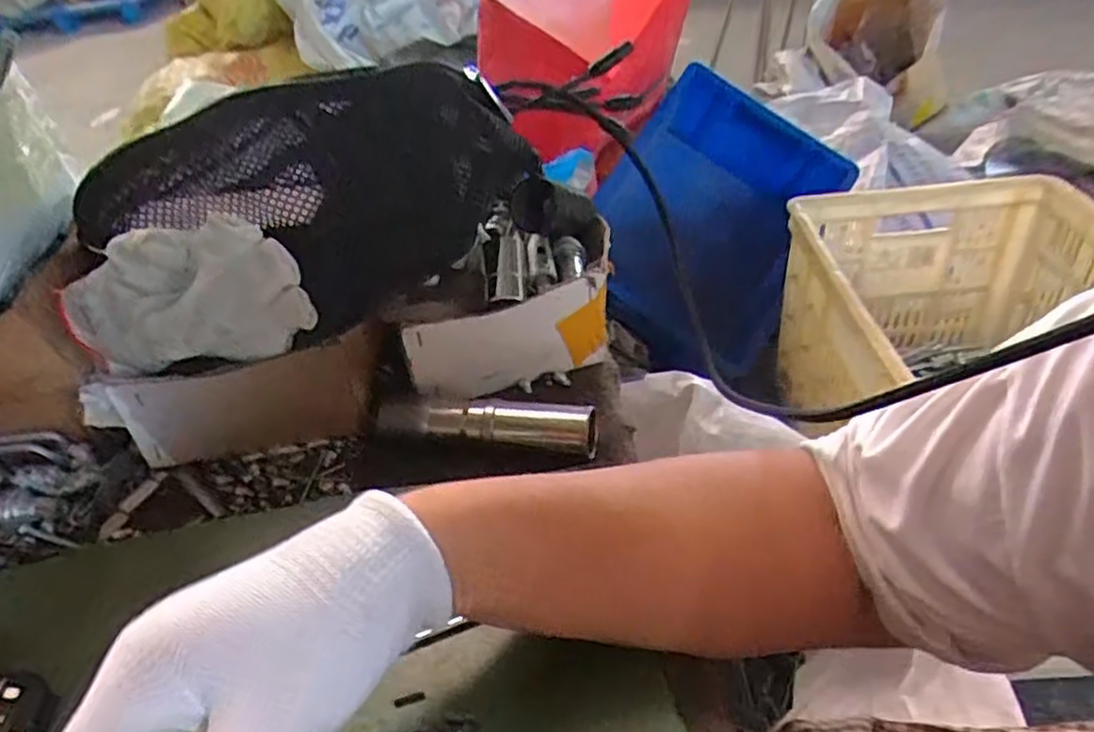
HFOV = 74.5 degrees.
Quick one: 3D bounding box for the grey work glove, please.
[{"bbox_3d":[-0.184,-0.034,0.361,0.120,0.063,0.037,-9,38,-2],"label":"grey work glove"}]

